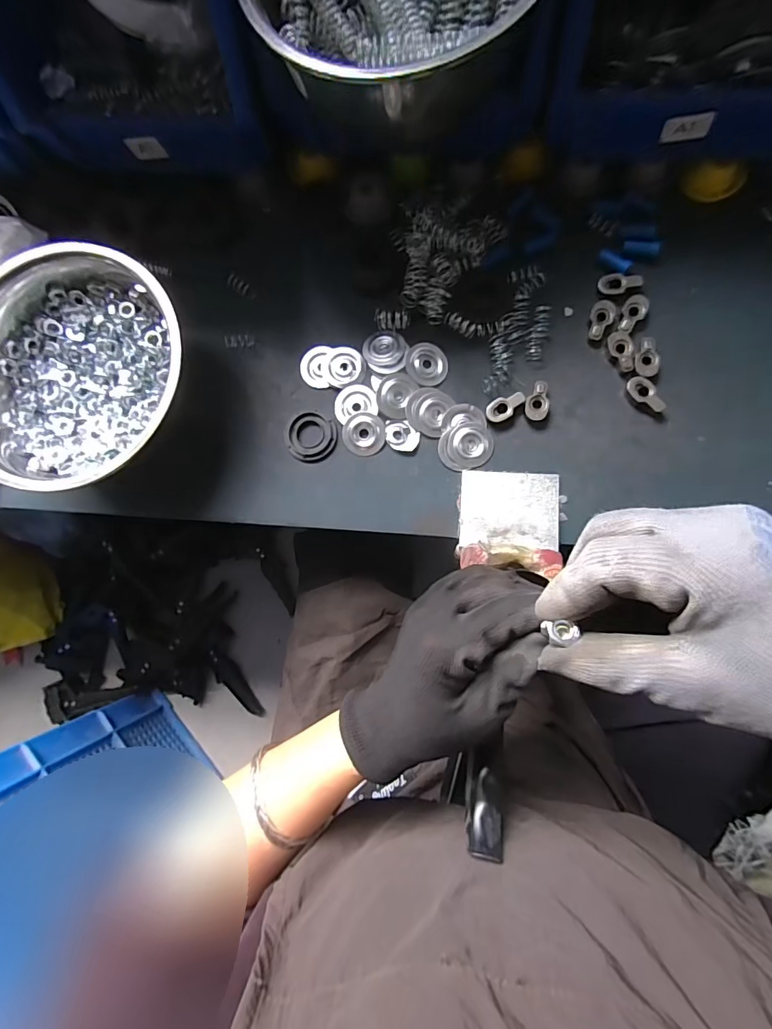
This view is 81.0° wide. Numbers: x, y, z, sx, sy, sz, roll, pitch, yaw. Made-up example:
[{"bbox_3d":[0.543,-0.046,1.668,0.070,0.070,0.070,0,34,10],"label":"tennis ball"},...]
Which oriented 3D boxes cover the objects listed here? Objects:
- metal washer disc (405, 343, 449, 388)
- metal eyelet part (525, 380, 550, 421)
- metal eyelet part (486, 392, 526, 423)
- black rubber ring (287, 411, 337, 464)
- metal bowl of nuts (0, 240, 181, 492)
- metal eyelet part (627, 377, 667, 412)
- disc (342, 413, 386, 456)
[{"bbox_3d":[0.034,-0.123,0.372,0.034,0.004,0.035,0,84,6],"label":"metal washer disc"},{"bbox_3d":[0.121,-0.091,0.360,0.019,0.007,0.032,9,85,7],"label":"metal eyelet part"},{"bbox_3d":[0.096,-0.086,0.361,0.032,0.005,0.018,-23,82,3],"label":"metal eyelet part"},{"bbox_3d":[-0.063,-0.064,0.379,0.043,0.004,0.040,-1,84,6],"label":"black rubber ring"},{"bbox_3d":[-0.238,-0.112,0.366,0.178,0.073,0.183,-1,84,6],"label":"metal bowl of nuts"},{"bbox_3d":[0.202,-0.093,0.349,0.017,0.004,0.034,-37,74,4],"label":"metal eyelet part"},{"bbox_3d":[-0.018,-0.067,0.374,0.035,0.004,0.034,-1,84,6],"label":"disc"}]

